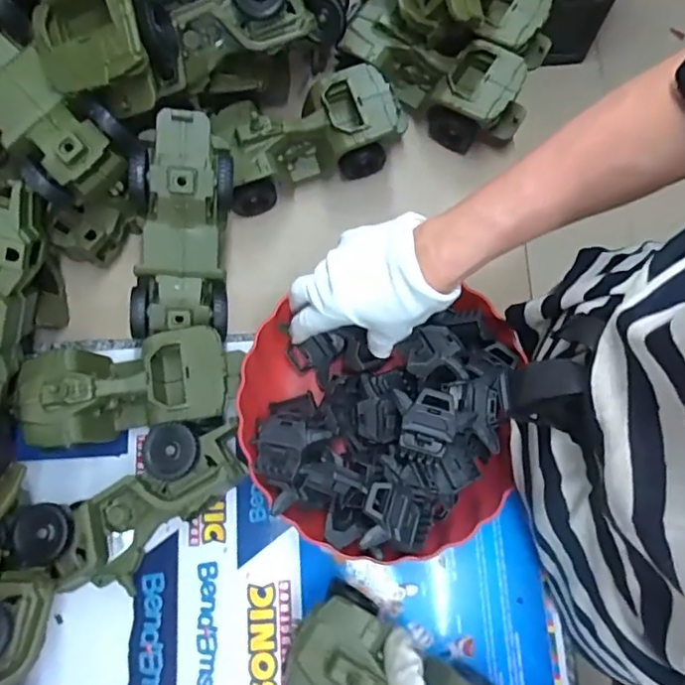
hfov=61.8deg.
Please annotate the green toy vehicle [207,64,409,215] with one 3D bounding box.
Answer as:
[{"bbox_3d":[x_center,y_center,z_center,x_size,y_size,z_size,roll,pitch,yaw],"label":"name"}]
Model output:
[{"bbox_3d":[-0.029,-0.198,0.542,0.184,0.070,0.084,-21,77,-4],"label":"green toy vehicle"}]

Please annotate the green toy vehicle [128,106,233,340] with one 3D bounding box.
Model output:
[{"bbox_3d":[-0.131,-0.096,0.483,0.077,0.065,0.182,8,106,3],"label":"green toy vehicle"}]

